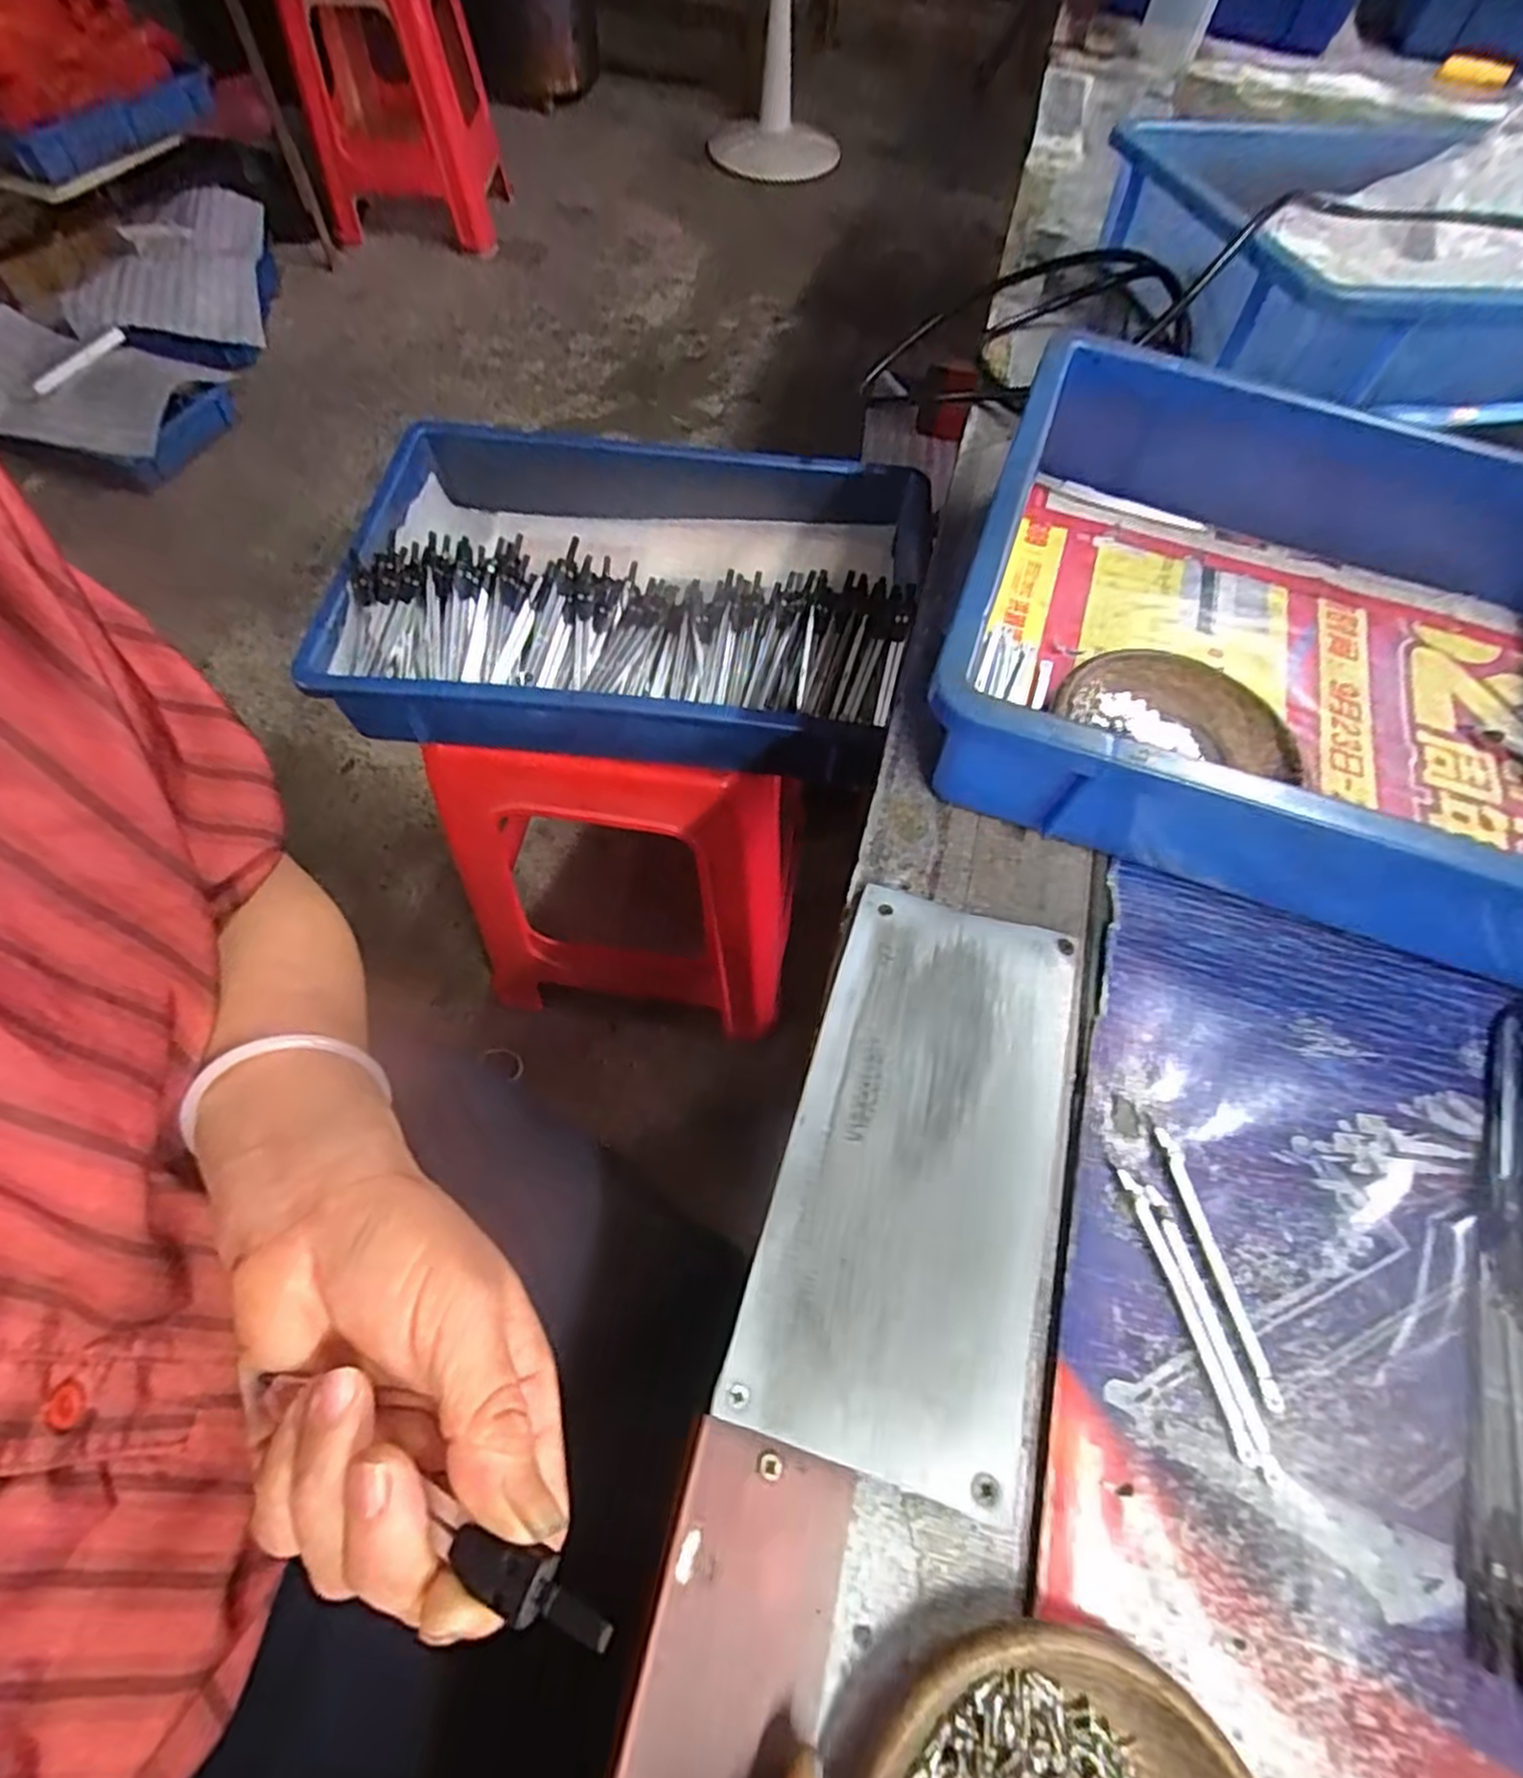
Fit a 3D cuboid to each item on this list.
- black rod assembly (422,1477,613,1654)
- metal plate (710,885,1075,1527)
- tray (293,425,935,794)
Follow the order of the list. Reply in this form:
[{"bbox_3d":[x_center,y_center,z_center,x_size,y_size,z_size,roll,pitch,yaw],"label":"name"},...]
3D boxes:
[{"bbox_3d":[-0.053,0.163,0.175,0.041,0.005,0.012,16,62,15],"label":"black rod assembly"},{"bbox_3d":[0.059,0.094,0.277,0.092,0.010,0.197,17,63,5],"label":"metal plate"},{"bbox_3d":[-0.090,-0.231,0.584,0.398,0.090,0.286,6,62,0],"label":"tray"}]

